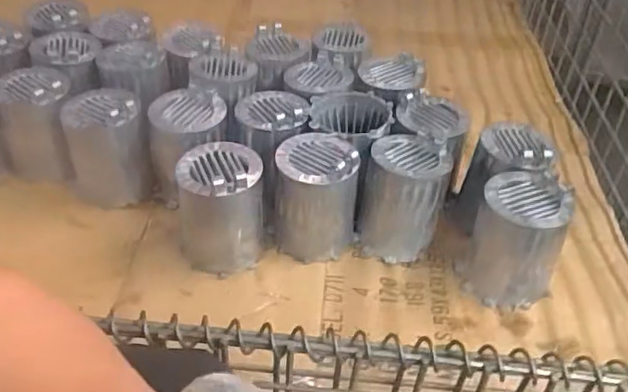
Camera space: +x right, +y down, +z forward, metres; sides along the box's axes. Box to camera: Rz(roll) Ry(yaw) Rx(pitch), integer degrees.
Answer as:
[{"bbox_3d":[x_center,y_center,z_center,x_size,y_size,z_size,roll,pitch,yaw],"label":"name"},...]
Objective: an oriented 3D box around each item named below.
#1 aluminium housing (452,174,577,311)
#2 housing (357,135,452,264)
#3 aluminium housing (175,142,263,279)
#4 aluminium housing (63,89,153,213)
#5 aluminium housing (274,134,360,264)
[{"bbox_3d":[0.211,0.046,0.633,0.093,0.120,0.090,18,43,14],"label":"aluminium housing"},{"bbox_3d":[0.101,0.003,0.678,0.092,0.108,0.093,3,42,-2],"label":"housing"},{"bbox_3d":[-0.099,0.017,0.644,0.087,0.123,0.081,-6,43,-12],"label":"aluminium housing"},{"bbox_3d":[-0.245,-0.057,0.717,0.086,0.132,0.091,-17,46,-23],"label":"aluminium housing"},{"bbox_3d":[0.000,0.003,0.666,0.092,0.128,0.089,8,42,3],"label":"aluminium housing"}]

